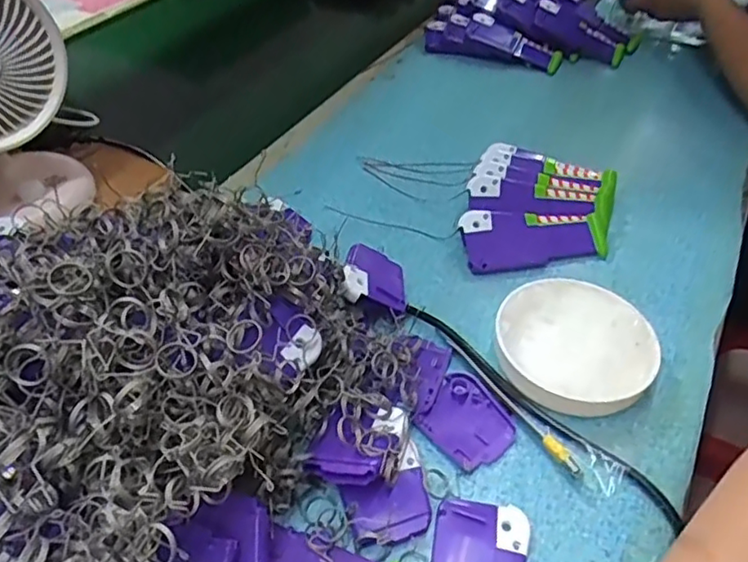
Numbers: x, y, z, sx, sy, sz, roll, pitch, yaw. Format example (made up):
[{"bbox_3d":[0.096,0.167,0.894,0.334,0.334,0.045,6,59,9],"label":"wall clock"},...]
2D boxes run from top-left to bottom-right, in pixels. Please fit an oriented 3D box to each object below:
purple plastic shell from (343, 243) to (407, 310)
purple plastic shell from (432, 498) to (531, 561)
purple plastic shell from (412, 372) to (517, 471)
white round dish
[{"bbox_3d":[0.001,-0.001,0.465,0.052,0.013,0.065,28,34,-13],"label":"purple plastic shell"},{"bbox_3d":[0.059,0.151,0.336,0.051,0.006,0.061,9,46,7],"label":"purple plastic shell"},{"bbox_3d":[0.061,0.091,0.399,0.051,0.007,0.060,-32,54,-29],"label":"purple plastic shell"},{"bbox_3d":[0.139,0.045,0.427,0.103,0.030,0.106,1,45,-1],"label":"white round dish"}]

